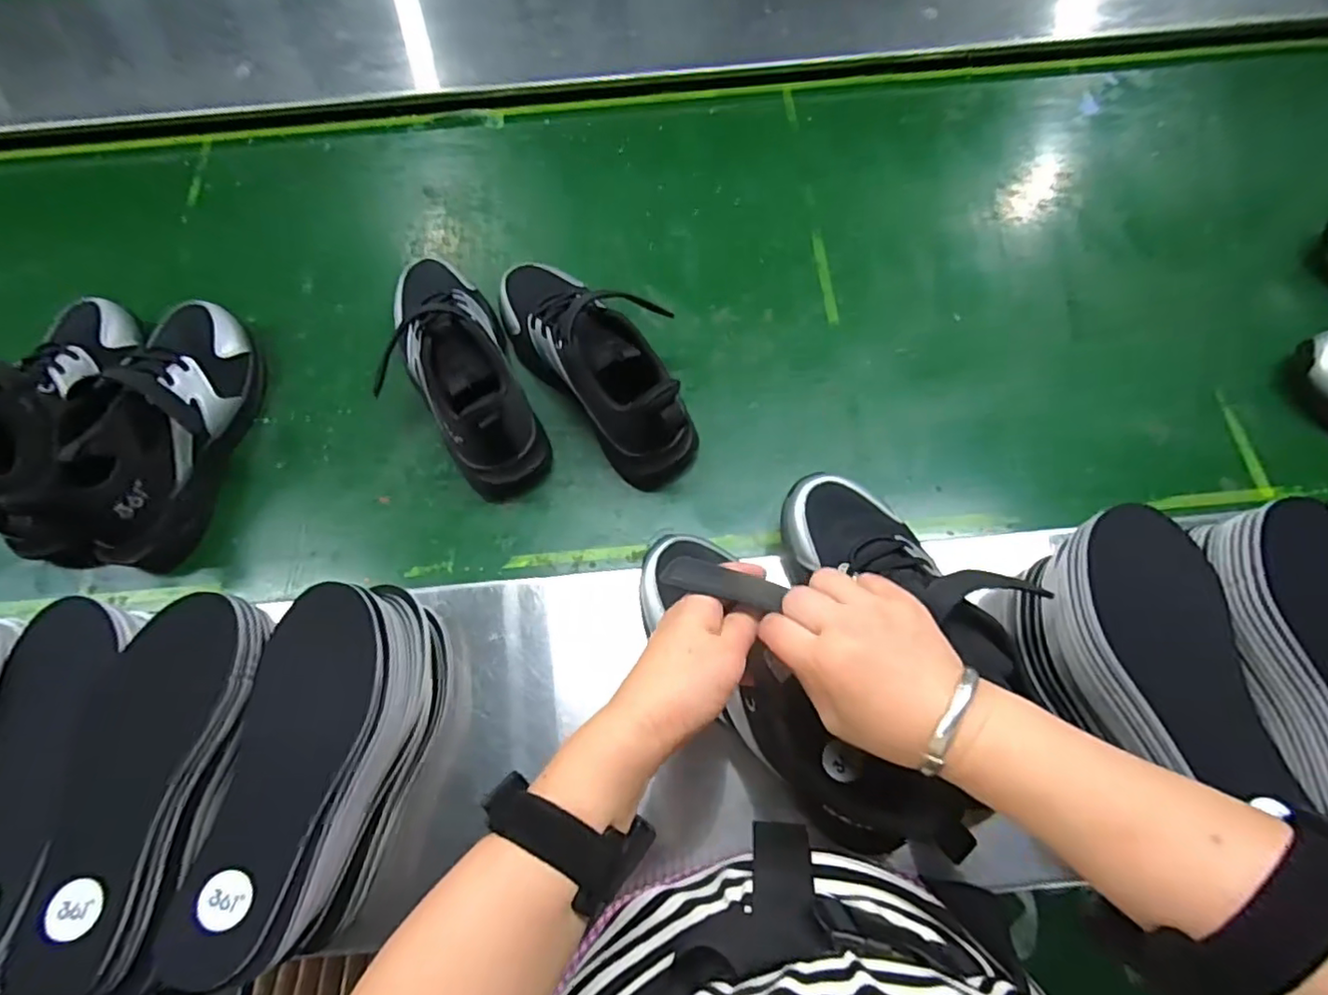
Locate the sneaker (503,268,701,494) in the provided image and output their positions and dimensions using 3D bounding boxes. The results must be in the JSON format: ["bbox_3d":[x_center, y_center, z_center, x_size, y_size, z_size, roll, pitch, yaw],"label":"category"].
[{"bbox_3d":[-0.061,-0.120,0.522,0.079,0.105,0.230,-39,73,-12],"label":"sneaker"}]

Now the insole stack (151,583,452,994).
[{"bbox_3d":[-0.213,0.169,0.391,0.089,0.094,0.218,6,70,4],"label":"insole stack"}]

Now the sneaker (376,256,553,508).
[{"bbox_3d":[-0.178,-0.119,0.521,0.083,0.107,0.231,-26,71,-8],"label":"sneaker"}]

